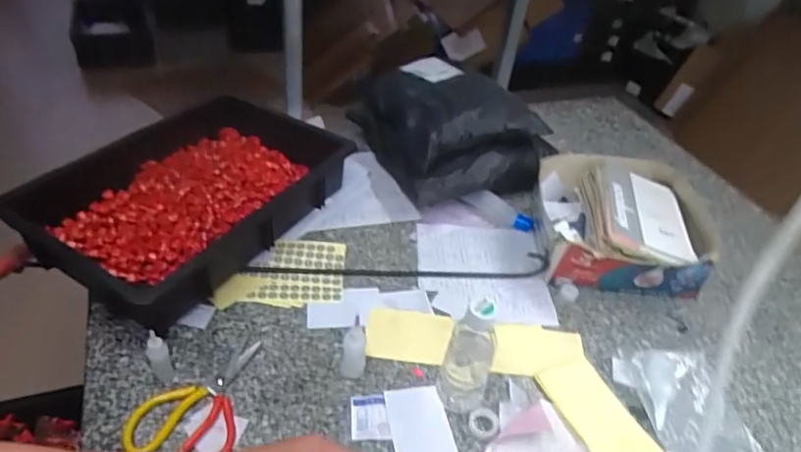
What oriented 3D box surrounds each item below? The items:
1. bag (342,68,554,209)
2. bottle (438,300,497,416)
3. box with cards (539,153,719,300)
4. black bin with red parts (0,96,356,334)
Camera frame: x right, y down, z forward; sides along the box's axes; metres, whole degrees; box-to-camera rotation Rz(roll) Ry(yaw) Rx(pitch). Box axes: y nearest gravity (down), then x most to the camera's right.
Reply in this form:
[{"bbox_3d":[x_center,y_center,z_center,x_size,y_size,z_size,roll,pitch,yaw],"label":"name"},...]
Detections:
[{"bbox_3d":[0.093,-0.181,1.075,0.258,0.158,0.328,-13,44,-22],"label":"bag"},{"bbox_3d":[0.082,0.151,0.660,0.056,0.177,0.052,13,41,8],"label":"bottle"},{"bbox_3d":[0.351,0.002,0.927,0.239,0.113,0.258,4,40,-3],"label":"box with cards"},{"bbox_3d":[-0.316,-0.040,0.877,0.294,0.112,0.432,27,43,17],"label":"black bin with red parts"}]

